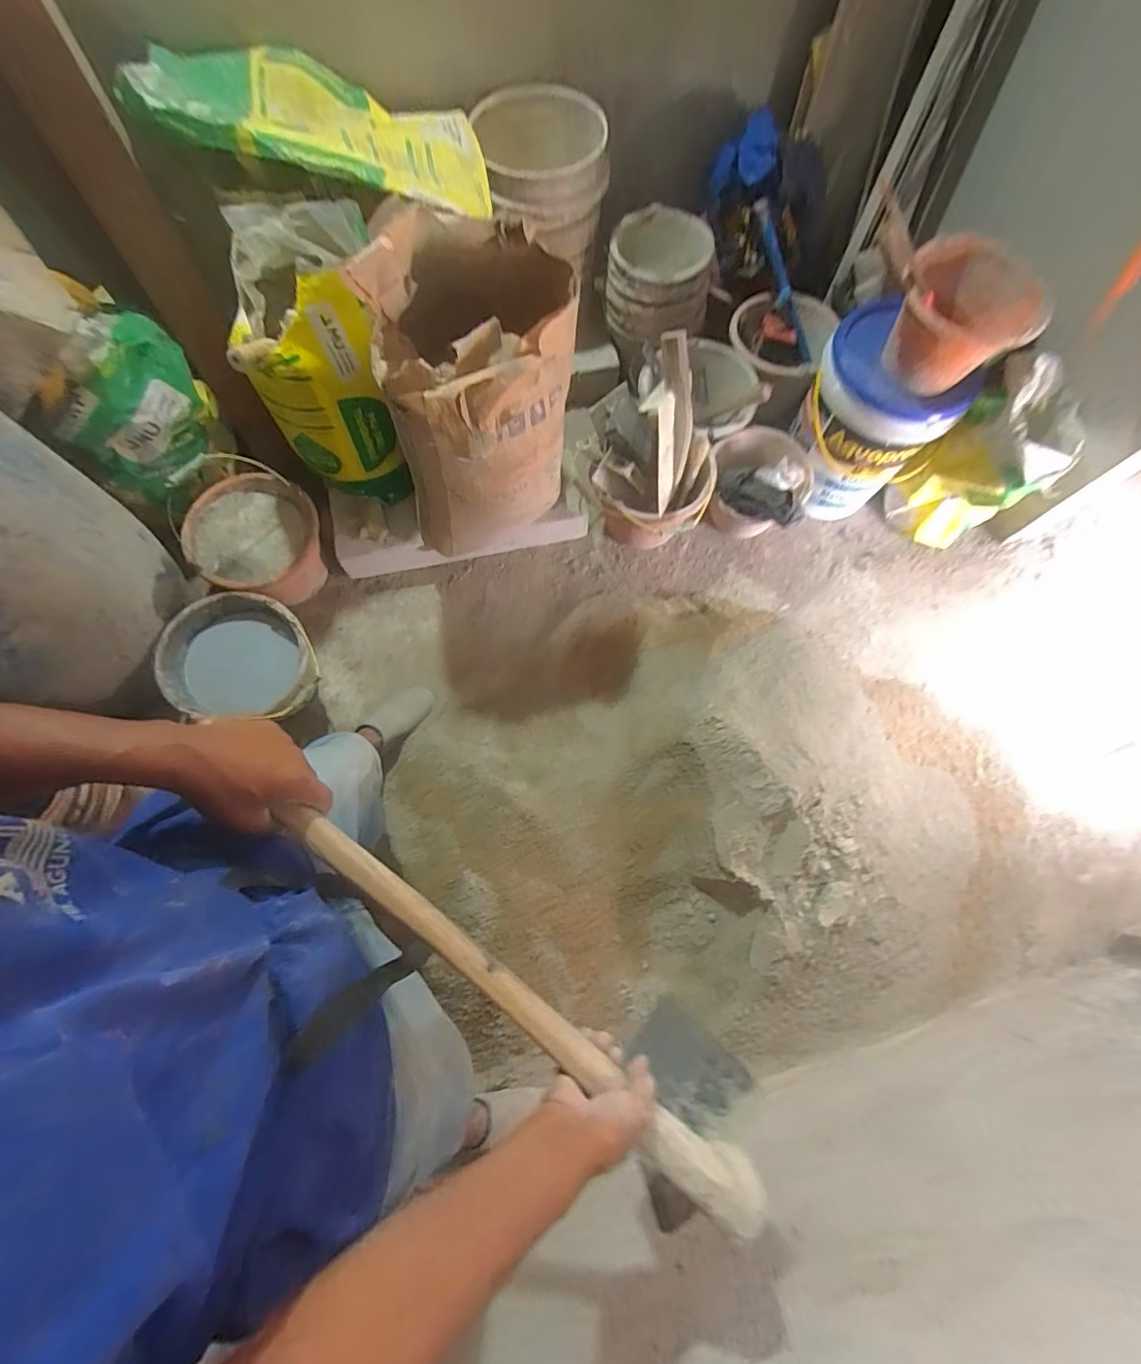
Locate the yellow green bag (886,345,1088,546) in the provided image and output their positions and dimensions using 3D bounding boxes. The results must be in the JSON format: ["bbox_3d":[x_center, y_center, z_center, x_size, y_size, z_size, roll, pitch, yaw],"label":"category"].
[{"bbox_3d":[0.955,-0.500,1.261,0.274,0.404,0.232,-36,78,-10],"label":"yellow green bag"}]

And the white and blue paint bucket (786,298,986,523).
[{"bbox_3d":[0.700,-0.609,1.267,0.318,0.381,0.298,0,74,-1],"label":"white and blue paint bucket"}]

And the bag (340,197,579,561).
[{"bbox_3d":[-0.153,-0.488,0.993,0.302,0.527,0.301,3,74,0],"label":"bag"}]

